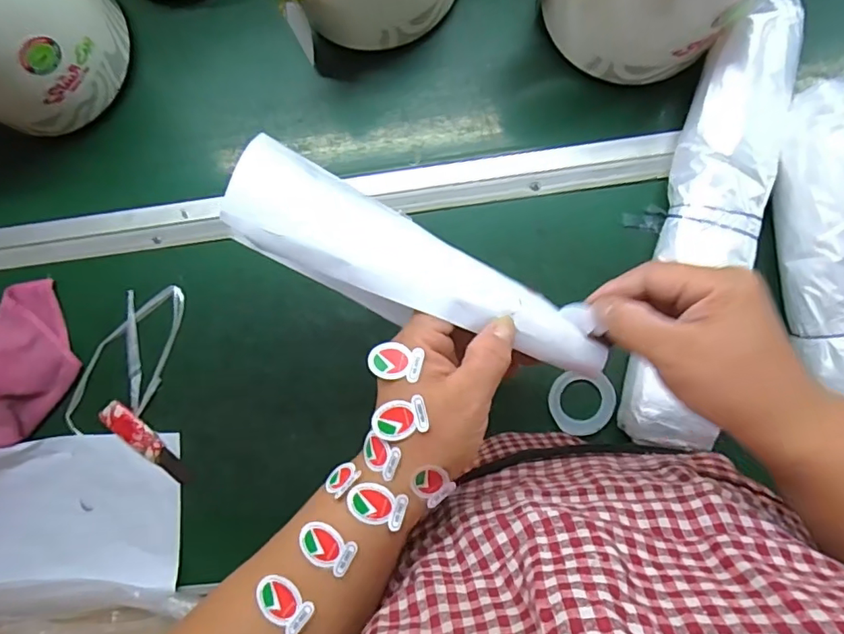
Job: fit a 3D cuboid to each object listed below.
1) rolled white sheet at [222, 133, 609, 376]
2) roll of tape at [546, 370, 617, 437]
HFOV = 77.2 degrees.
[{"bbox_3d":[-0.004,-0.028,0.298,0.218,0.054,0.062,25,91,-7],"label":"rolled white sheet"},{"bbox_3d":[0.145,0.078,0.480,0.058,0.013,0.056,0,89,4],"label":"roll of tape"}]

